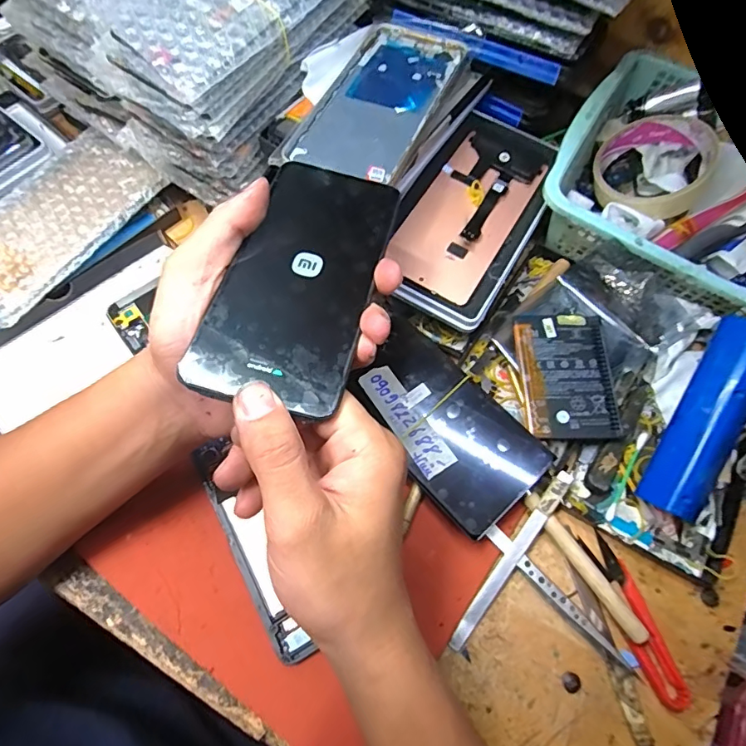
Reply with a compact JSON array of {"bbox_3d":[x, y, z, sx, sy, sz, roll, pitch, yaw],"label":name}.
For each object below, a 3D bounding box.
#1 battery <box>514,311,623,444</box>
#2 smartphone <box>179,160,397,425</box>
[{"bbox_3d":[0.135,0.002,0.342,0.061,0.004,0.090,-2,71,-1],"label":"battery"},{"bbox_3d":[-0.036,-0.052,0.252,0.072,0.006,0.152,14,61,3],"label":"smartphone"}]

